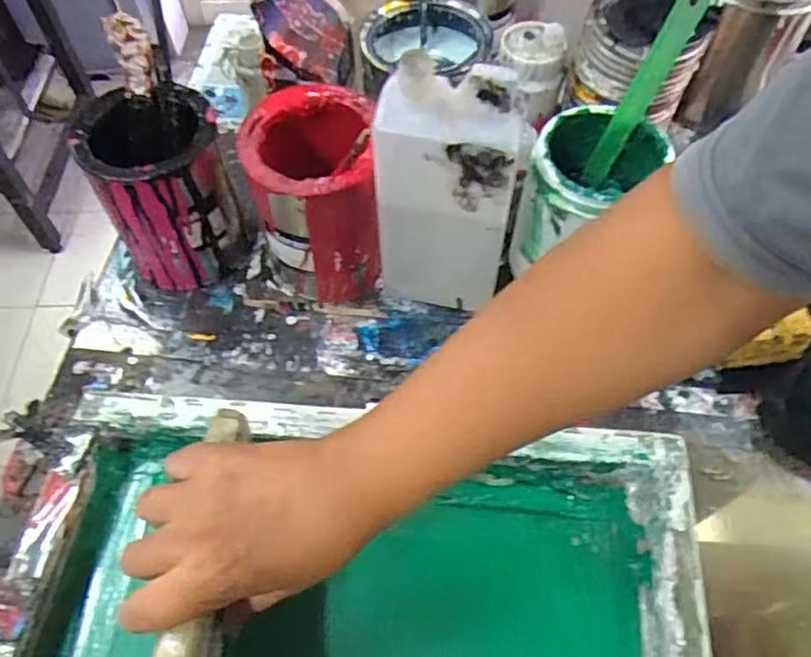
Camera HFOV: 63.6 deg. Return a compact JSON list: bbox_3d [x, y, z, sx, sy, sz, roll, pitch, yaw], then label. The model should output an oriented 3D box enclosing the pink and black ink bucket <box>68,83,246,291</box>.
[{"bbox_3d":[-0.198,-0.113,0.558,0.102,0.145,0.096,-17,60,-9],"label":"pink and black ink bucket"}]

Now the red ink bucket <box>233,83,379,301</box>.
[{"bbox_3d":[-0.072,-0.103,0.542,0.098,0.161,0.116,-1,59,0],"label":"red ink bucket"}]

